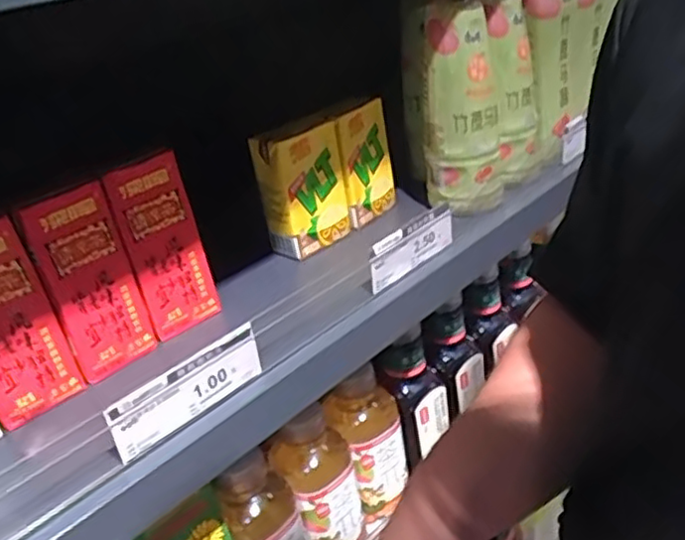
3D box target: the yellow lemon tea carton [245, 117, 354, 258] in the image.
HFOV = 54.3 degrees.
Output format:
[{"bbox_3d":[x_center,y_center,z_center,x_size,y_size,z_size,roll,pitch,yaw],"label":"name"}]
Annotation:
[{"bbox_3d":[-0.036,-0.071,0.586,0.037,0.111,0.076,19,35,42],"label":"yellow lemon tea carton"}]

